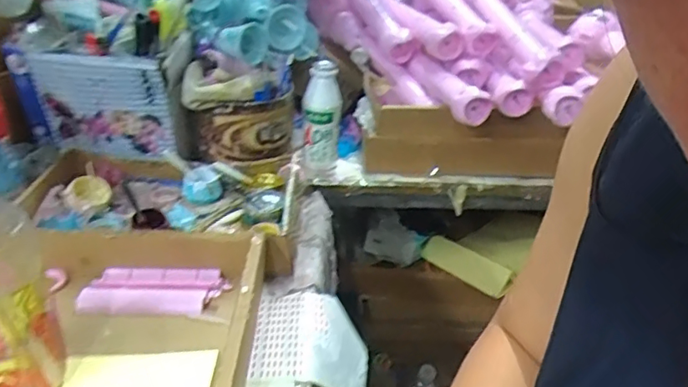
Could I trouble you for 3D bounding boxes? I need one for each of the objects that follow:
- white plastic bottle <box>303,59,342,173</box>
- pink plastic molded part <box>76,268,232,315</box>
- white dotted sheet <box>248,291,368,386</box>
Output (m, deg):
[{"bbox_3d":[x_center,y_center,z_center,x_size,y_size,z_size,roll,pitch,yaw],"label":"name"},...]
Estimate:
[{"bbox_3d":[-0.031,-0.099,0.748,0.050,0.145,0.043,2,29,-2],"label":"white plastic bottle"},{"bbox_3d":[-0.177,0.090,0.517,0.128,0.013,0.057,-1,29,-8],"label":"pink plastic molded part"},{"bbox_3d":[-0.029,0.140,0.505,0.101,0.039,0.106,3,29,-1],"label":"white dotted sheet"}]

